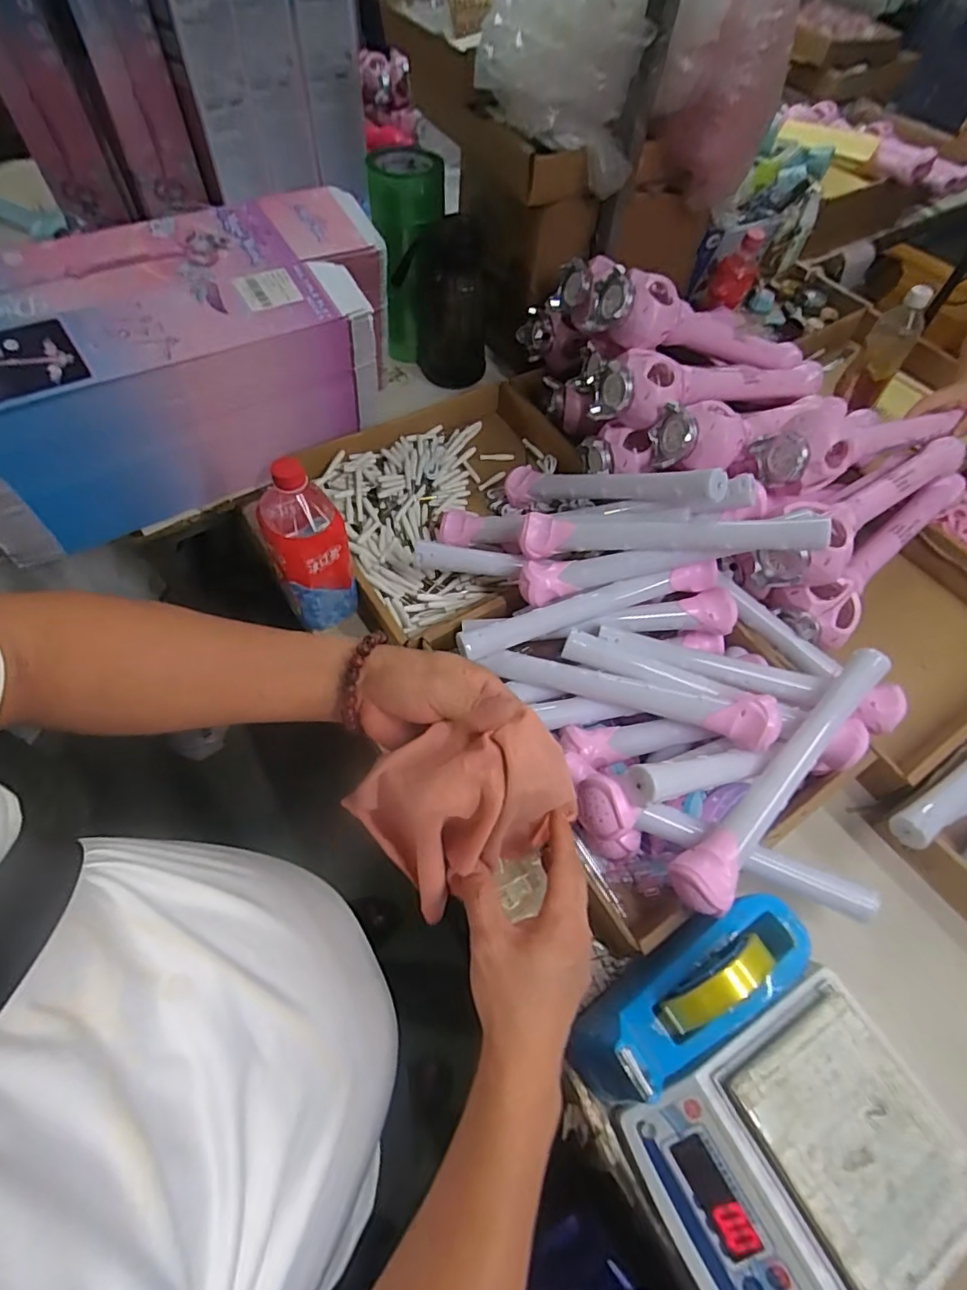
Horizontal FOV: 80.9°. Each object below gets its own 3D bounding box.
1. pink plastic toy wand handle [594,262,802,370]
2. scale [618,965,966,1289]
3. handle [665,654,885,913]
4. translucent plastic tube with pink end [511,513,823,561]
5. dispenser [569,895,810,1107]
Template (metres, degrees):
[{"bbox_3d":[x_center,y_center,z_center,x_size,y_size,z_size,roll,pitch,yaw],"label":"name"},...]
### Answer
[{"bbox_3d":[0.308,-0.427,0.774,0.354,0.077,0.075,-3,58,-29],"label":"pink plastic toy wand handle"},{"bbox_3d":[0.244,0.394,0.437,0.223,0.080,0.178,-27,65,-18],"label":"scale"},{"bbox_3d":[0.281,0.115,0.513,0.309,0.039,0.050,-38,69,-22],"label":"handle"},{"bbox_3d":[0.184,-0.113,0.594,0.301,0.031,0.041,4,58,22],"label":"translucent plastic tube with pink end"},{"bbox_3d":[0.165,0.282,0.451,0.217,0.097,0.076,-34,67,-5],"label":"dispenser"}]

